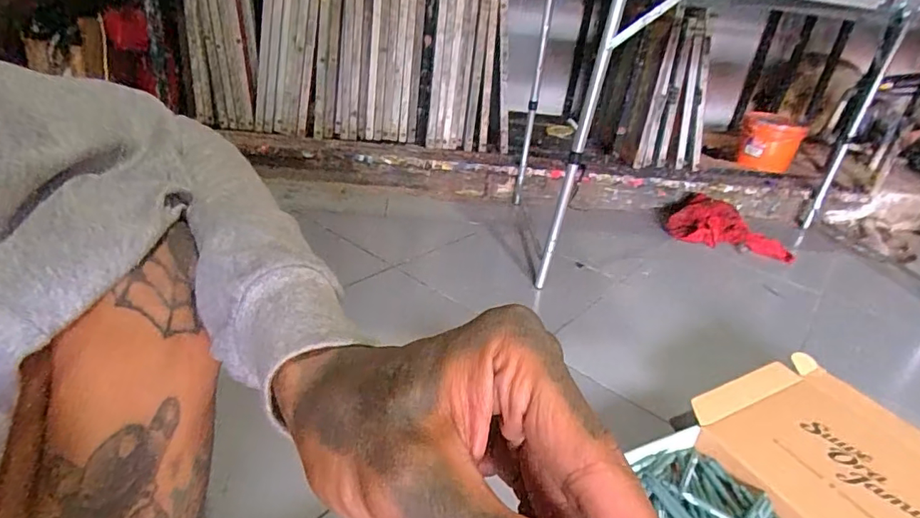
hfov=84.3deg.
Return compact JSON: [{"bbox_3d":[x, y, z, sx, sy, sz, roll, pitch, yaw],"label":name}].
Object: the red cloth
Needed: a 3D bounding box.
[{"bbox_3d":[0.805,-0.087,1.512,0.343,0.089,0.209,29,35,34],"label":"red cloth"}]

